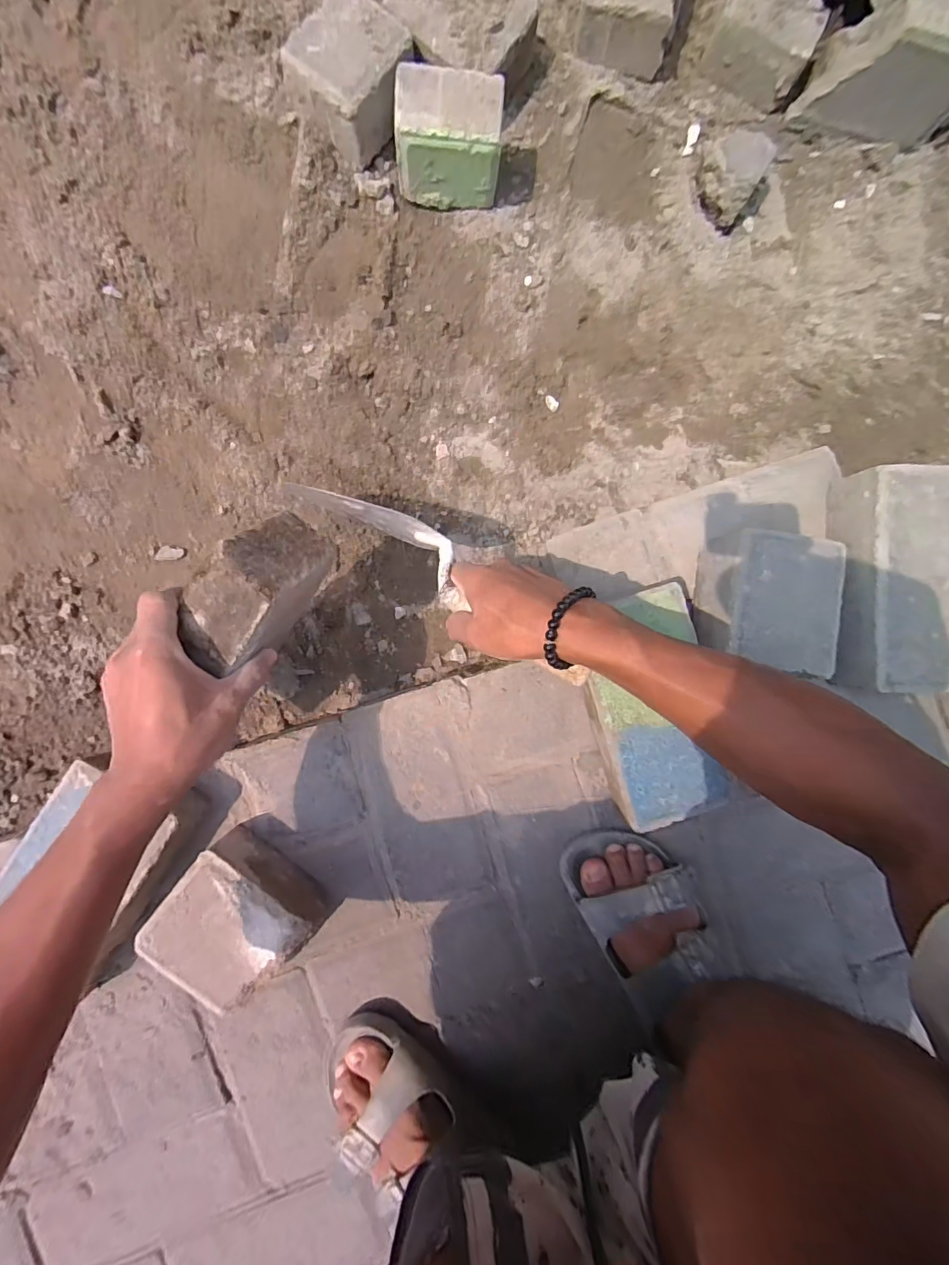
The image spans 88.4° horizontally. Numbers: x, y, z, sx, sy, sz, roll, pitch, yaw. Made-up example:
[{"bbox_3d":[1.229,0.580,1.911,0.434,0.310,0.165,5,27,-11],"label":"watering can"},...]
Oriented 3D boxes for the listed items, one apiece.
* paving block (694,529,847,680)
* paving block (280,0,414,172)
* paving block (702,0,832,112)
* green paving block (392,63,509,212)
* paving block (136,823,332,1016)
[{"bbox_3d":[0.279,-0.029,0.478,0.104,0.088,0.122,5,90,-4],"label":"paving block"},{"bbox_3d":[-0.126,-0.582,0.511,0.103,0.060,0.110,44,88,-6],"label":"paving block"},{"bbox_3d":[0.331,-0.684,0.546,0.110,0.064,0.111,27,90,-6],"label":"paving block"},{"bbox_3d":[-0.028,-0.513,0.511,0.106,0.090,0.063,-1,93,-5],"label":"green paving block"},{"bbox_3d":[-0.217,0.261,0.446,0.119,0.064,0.104,39,88,-3],"label":"paving block"}]

